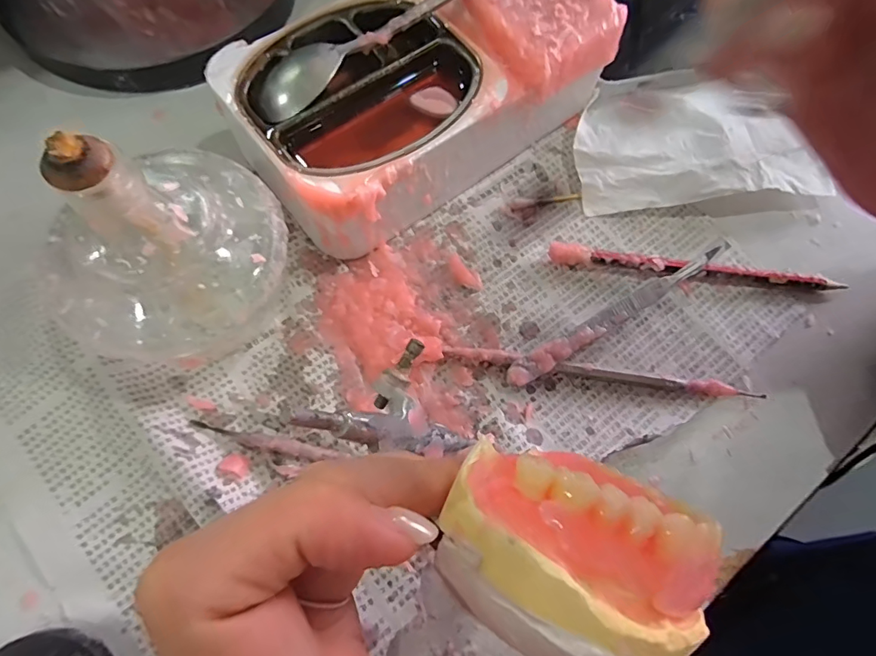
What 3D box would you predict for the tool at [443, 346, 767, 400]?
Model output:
[{"bbox_3d":[0.082,0.022,0.228,0.156,0.009,0.007,8,70,0],"label":"tool"}]

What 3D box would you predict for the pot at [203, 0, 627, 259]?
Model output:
[{"bbox_3d":[-0.008,-0.131,0.247,0.193,0.069,0.117,-33,75,-13],"label":"pot"}]

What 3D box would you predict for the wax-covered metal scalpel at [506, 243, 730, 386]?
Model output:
[{"bbox_3d":[0.094,-0.008,0.237,0.138,0.013,0.012,-29,74,-12],"label":"wax-covered metal scalpel"}]

